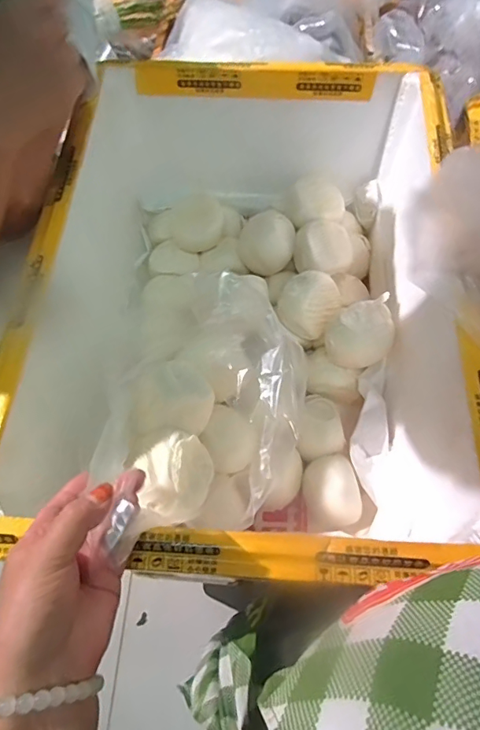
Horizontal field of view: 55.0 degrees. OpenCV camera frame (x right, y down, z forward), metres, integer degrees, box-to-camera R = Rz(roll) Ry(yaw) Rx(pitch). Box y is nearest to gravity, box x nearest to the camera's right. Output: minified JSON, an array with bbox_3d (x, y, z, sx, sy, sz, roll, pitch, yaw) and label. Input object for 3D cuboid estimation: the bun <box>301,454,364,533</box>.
[{"bbox_3d":[0.113,0.156,0.573,0.062,0.051,0.085,-10,66,-5],"label":"bun"}]

